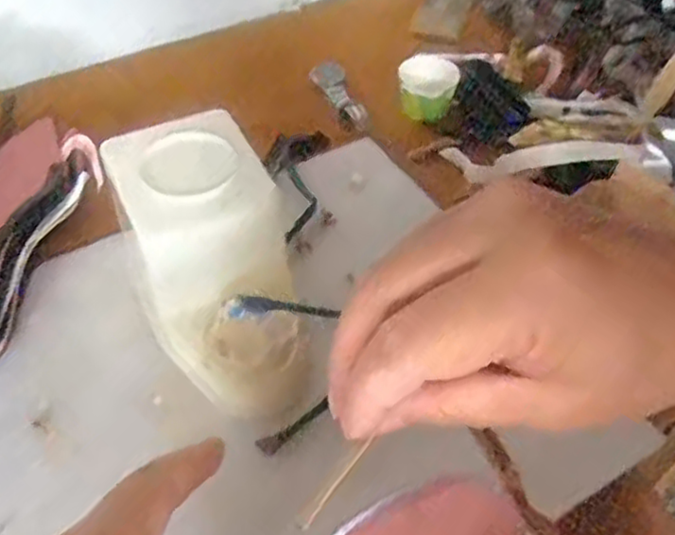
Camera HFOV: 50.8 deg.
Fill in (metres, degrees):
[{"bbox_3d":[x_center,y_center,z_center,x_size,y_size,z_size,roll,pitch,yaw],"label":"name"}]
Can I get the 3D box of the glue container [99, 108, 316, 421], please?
[{"bbox_3d":[-0.083,-0.002,0.491,0.101,0.113,0.186,-20,53,-18],"label":"glue container"}]

